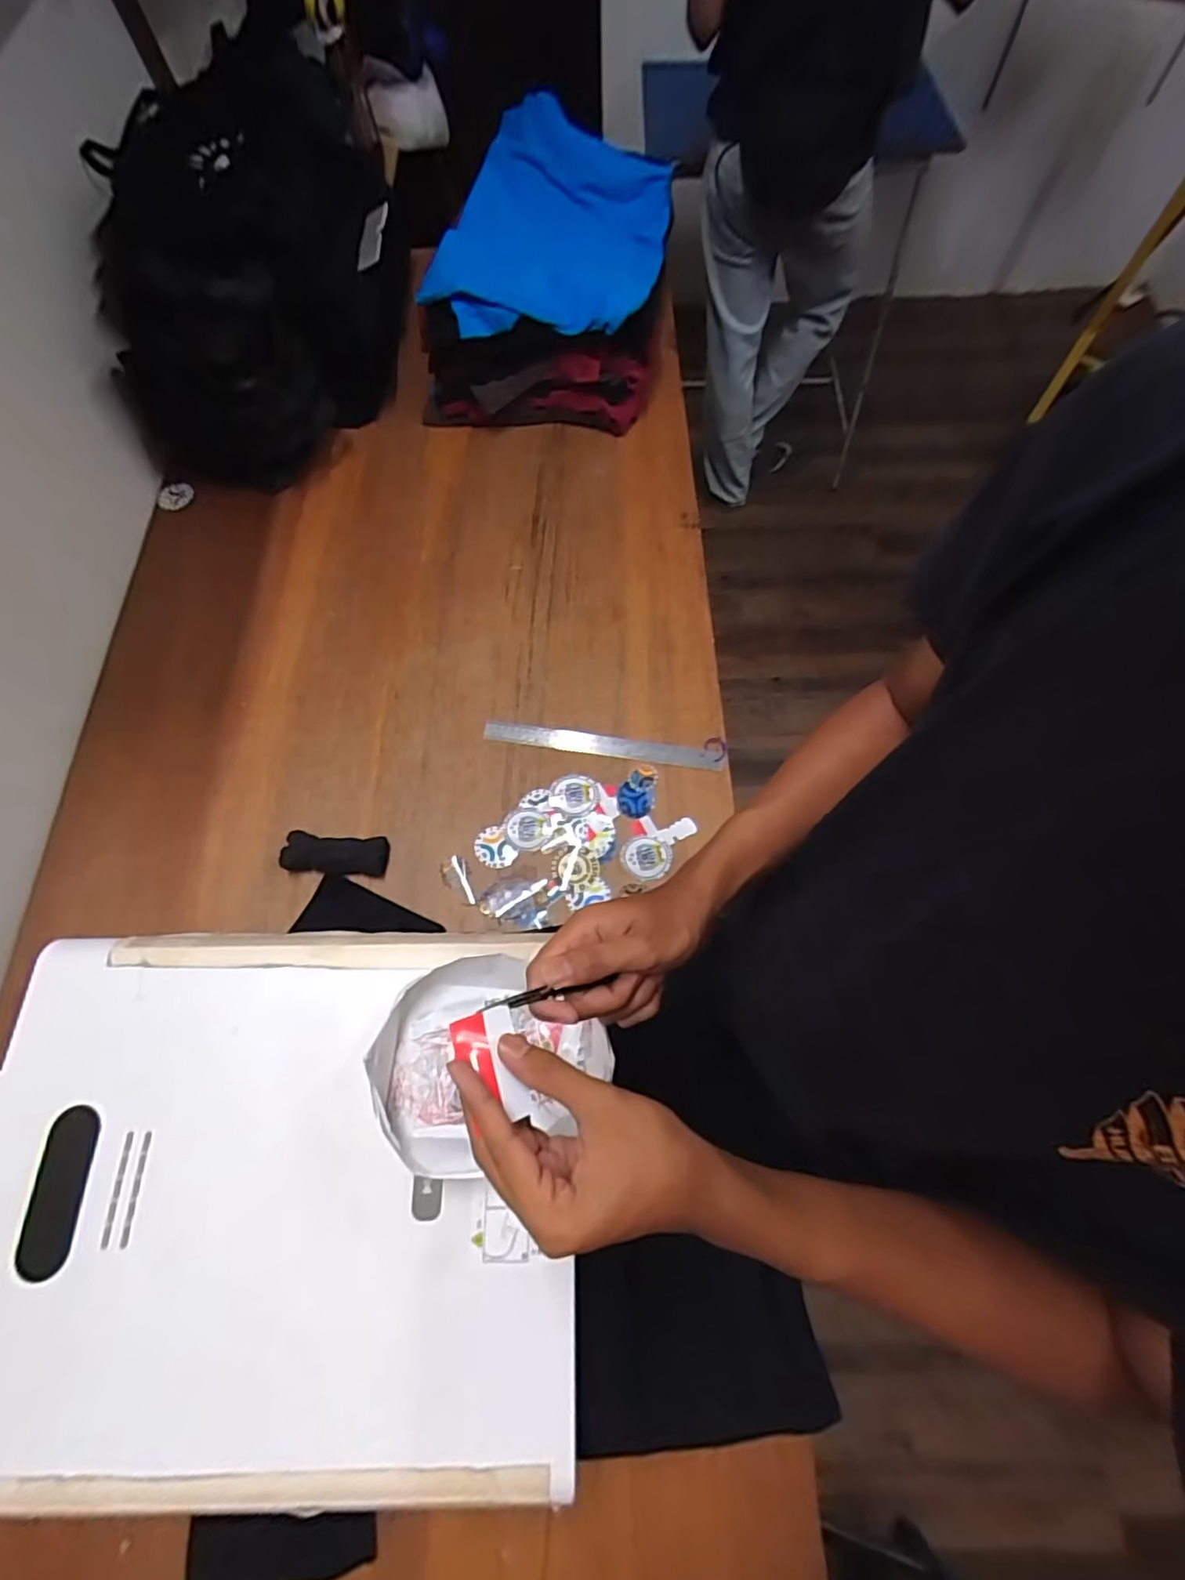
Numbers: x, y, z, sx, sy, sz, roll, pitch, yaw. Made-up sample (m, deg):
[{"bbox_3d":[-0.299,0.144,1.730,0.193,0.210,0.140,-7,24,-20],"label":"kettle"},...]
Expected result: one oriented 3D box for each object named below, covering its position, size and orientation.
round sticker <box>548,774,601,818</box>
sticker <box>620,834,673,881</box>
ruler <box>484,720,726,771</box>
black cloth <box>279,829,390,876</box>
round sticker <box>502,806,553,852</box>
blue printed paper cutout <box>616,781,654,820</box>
[{"bbox_3d":[-0.023,0.006,0.810,0.063,0.004,0.058,0,68,-1],"label":"round sticker"},{"bbox_3d":[0.069,0.085,0.779,0.063,0.004,0.056,-7,68,-4],"label":"sticker"},{"bbox_3d":[0.014,-0.061,0.839,0.320,0.005,0.031,8,75,4],"label":"ruler"},{"bbox_3d":[-0.321,0.079,0.774,0.124,0.024,0.049,3,68,0],"label":"black cloth"},{"bbox_3d":[-0.083,0.050,0.798,0.059,0.004,0.057,1,70,-4],"label":"round sticker"},{"bbox_3d":[0.055,0.014,0.810,0.049,0.005,0.046,21,69,8],"label":"blue printed paper cutout"}]

